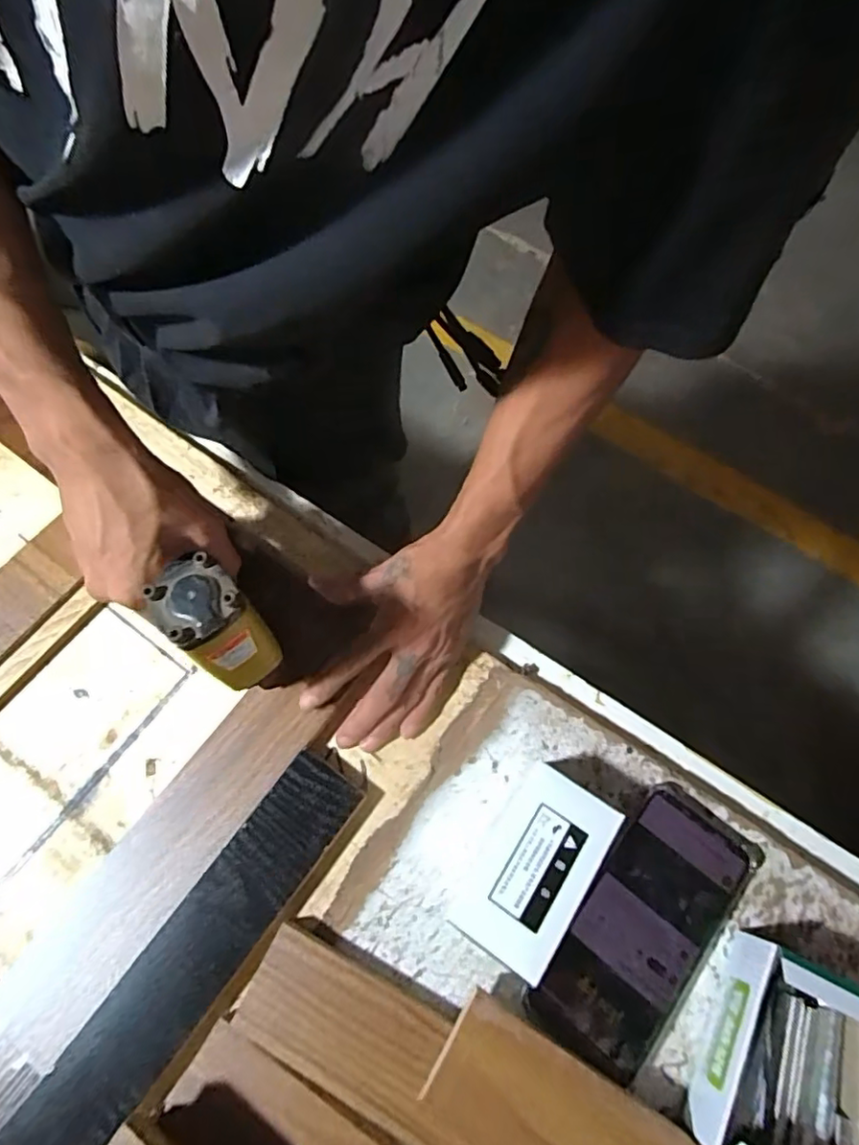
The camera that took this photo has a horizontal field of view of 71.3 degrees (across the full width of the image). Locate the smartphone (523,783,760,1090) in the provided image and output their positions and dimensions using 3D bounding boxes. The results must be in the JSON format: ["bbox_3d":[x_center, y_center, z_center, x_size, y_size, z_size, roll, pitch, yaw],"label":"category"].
[{"bbox_3d":[0.139,0.222,0.382,0.082,0.014,0.168,36,72,15],"label":"smartphone"}]

